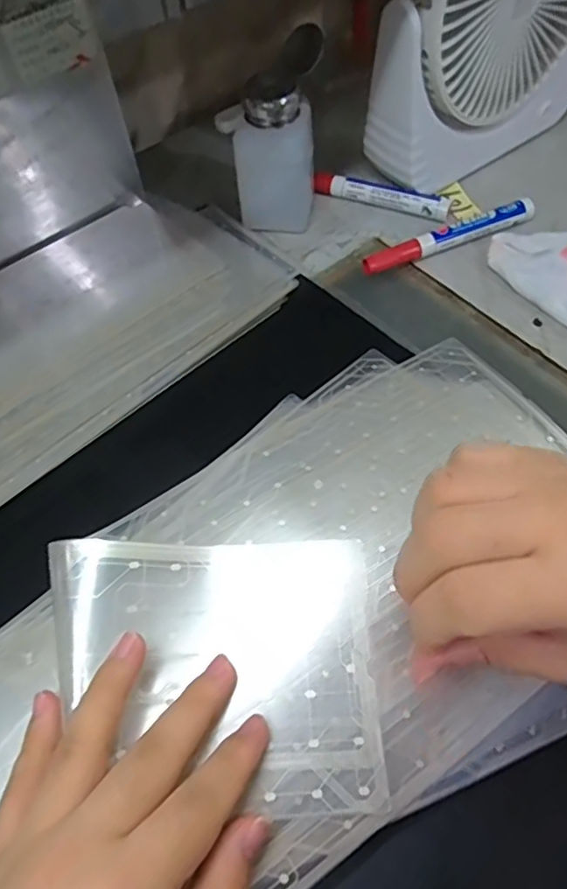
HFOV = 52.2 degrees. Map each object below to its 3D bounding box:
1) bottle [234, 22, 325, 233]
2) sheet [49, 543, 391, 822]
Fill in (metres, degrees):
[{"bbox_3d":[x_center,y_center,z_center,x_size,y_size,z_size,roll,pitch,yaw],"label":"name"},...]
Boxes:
[{"bbox_3d":[-0.005,-0.222,0.418,0.051,0.111,0.053,13,59,12],"label":"bottle"},{"bbox_3d":[-0.030,0.094,0.248,0.135,0.016,0.112,0,62,-8],"label":"sheet"}]

